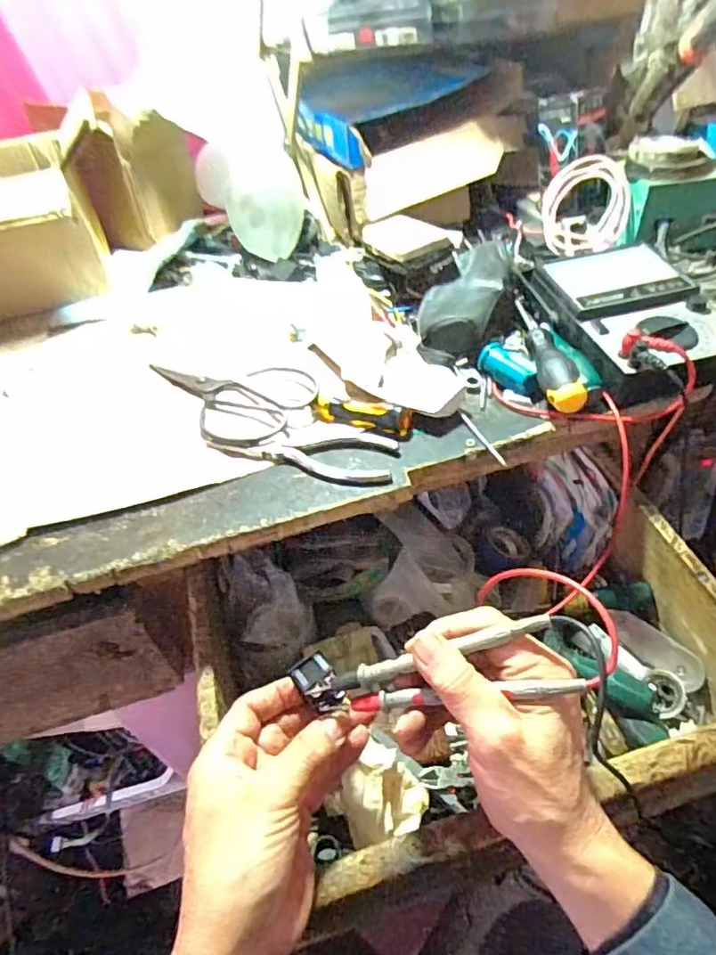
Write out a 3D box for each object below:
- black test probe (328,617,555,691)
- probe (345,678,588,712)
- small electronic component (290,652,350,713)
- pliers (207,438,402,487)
[{"bbox_3d":[0.044,0.099,0.315,0.129,0.013,0.012,-22,41,16],"label":"black test probe"},{"bbox_3d":[0.054,0.119,0.307,0.132,0.010,0.011,-11,42,19],"label":"probe"},{"bbox_3d":[-0.024,0.127,0.347,0.023,0.020,0.035,-27,48,-20],"label":"small electronic component"},{"bbox_3d":[-0.043,-0.020,0.444,0.146,0.013,0.039,6,45,13],"label":"pliers"}]

